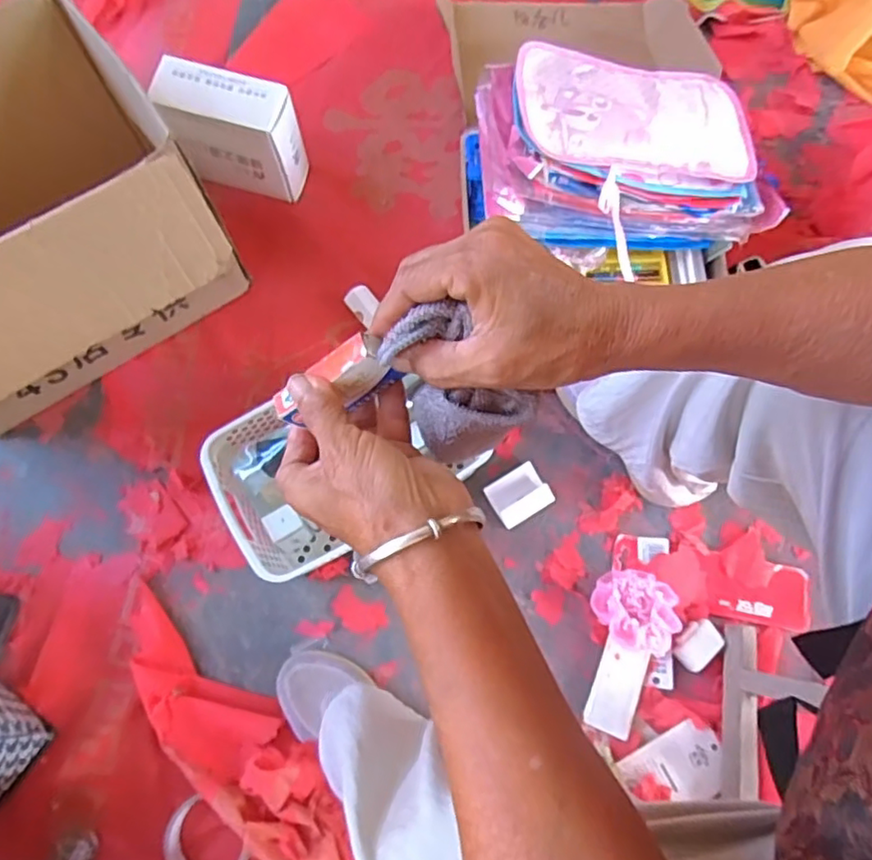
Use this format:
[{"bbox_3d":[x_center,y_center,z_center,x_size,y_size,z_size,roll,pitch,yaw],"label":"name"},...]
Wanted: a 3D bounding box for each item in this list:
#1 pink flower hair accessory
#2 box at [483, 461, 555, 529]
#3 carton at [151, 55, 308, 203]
[{"bbox_3d":[0.230,0.207,0.703,0.099,0.039,0.089,15,72,4],"label":"pink flower hair accessory"},{"bbox_3d":[0.105,0.081,0.763,0.073,0.016,0.061,-31,74,-11],"label":"box"},{"bbox_3d":[-0.282,-0.413,0.848,0.181,0.149,0.084,10,74,4],"label":"carton"}]

